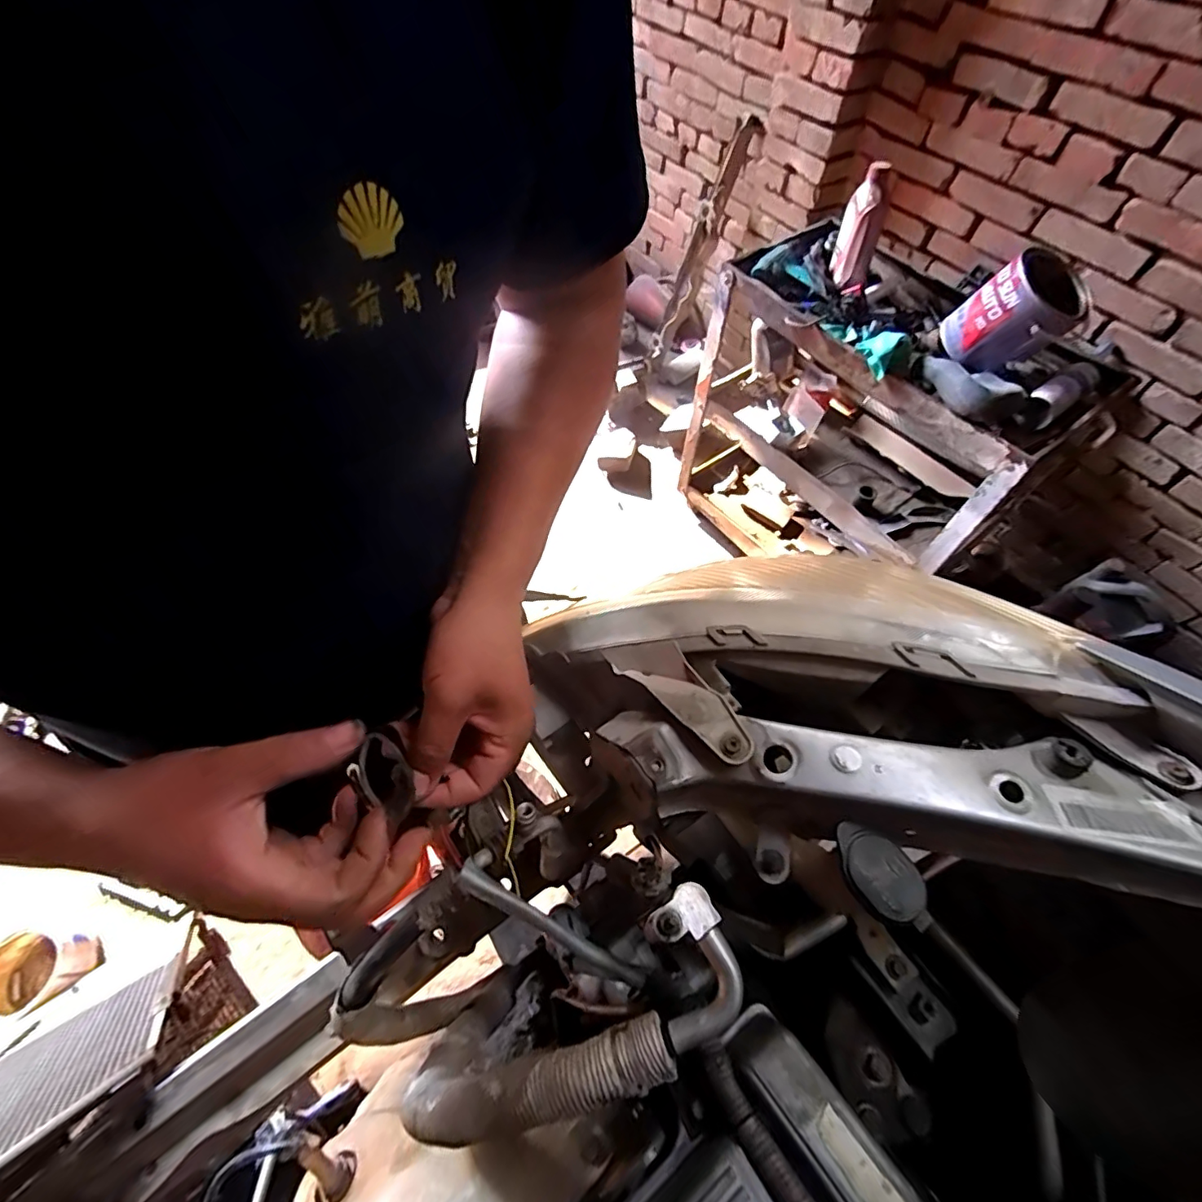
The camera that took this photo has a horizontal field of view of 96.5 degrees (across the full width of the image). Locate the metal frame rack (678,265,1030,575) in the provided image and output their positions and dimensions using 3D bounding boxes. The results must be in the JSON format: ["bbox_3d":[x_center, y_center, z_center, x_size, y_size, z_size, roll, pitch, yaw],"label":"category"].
[{"bbox_3d":[0.612,-0.380,1.375,0.380,0.701,0.729,-31,65,-19],"label":"metal frame rack"}]

